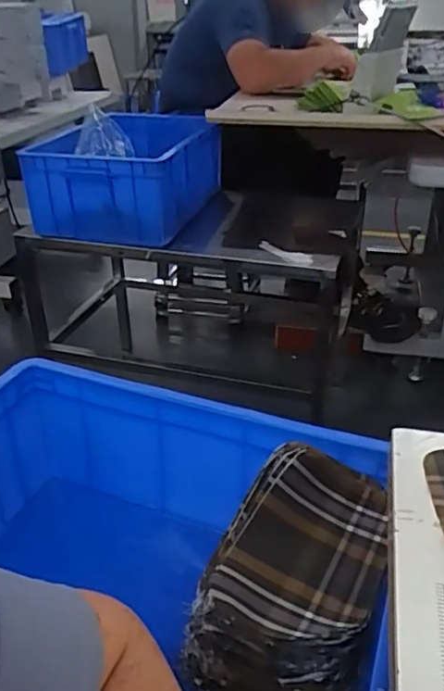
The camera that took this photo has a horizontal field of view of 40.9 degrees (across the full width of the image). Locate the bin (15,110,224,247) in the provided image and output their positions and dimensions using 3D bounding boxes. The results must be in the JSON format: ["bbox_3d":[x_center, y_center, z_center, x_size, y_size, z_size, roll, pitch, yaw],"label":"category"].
[{"bbox_3d":[-0.222,-0.421,1.480,0.340,0.218,0.480,8,31,15],"label":"bin"}]

